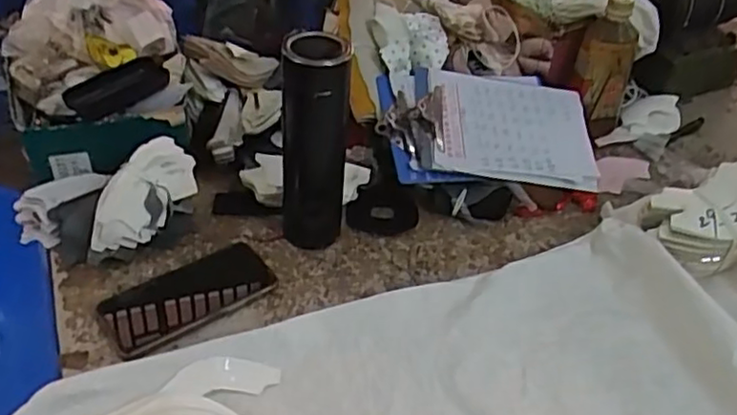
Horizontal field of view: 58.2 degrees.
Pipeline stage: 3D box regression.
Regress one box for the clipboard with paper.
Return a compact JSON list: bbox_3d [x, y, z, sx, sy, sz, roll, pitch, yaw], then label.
[{"bbox_3d":[0.147,-0.102,0.810,0.263,0.029,0.165,5,55,-10],"label":"clipboard with paper"}]

